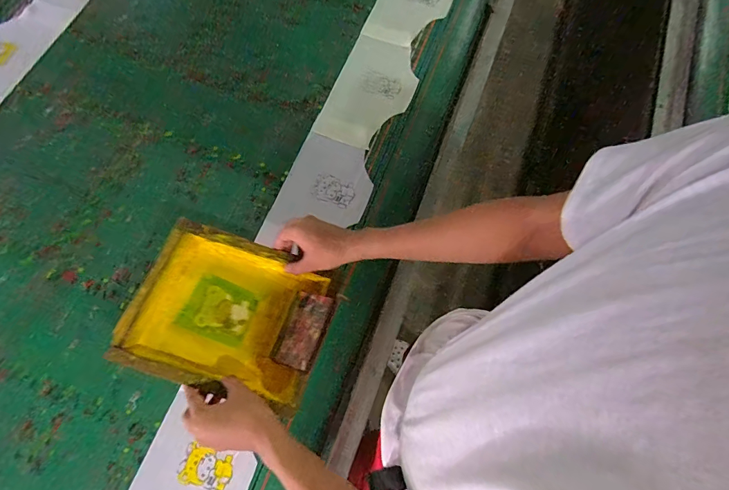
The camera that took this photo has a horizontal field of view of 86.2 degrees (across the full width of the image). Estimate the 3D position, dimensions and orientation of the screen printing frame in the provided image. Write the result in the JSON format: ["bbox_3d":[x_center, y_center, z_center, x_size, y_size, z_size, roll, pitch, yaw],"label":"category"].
[{"bbox_3d":[-0.209,0.111,0.633,0.297,0.082,0.232,16,73,7],"label":"screen printing frame"}]

